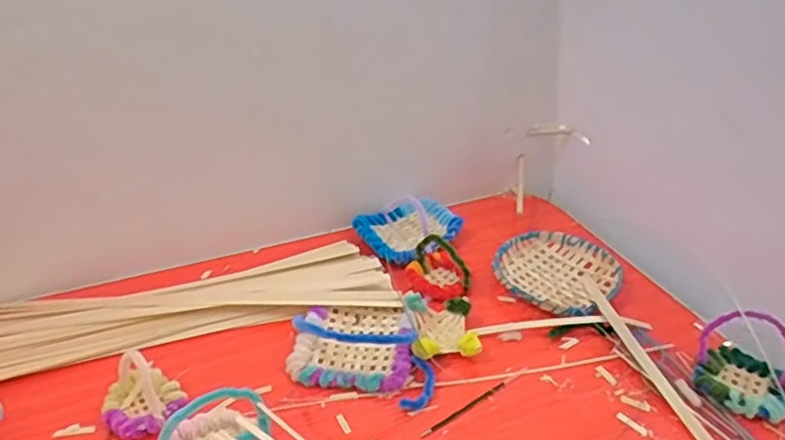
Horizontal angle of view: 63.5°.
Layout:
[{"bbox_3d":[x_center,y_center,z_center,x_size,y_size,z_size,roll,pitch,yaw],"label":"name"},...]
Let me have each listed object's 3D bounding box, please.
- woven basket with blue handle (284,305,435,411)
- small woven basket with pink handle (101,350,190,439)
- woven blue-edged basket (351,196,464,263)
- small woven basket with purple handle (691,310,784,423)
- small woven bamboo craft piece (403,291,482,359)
[{"bbox_3d":[-0.020,0.084,0.490,0.119,0.047,0.097,11,34,14],"label":"woven basket with blue handle"},{"bbox_3d":[-0.176,0.120,0.443,0.052,0.035,0.059,-18,38,-26],"label":"small woven basket with pink handle"},{"bbox_3d":[0.017,0.003,0.630,0.096,0.029,0.082,-19,38,-28],"label":"woven blue-edged basket"},{"bbox_3d":[0.262,0.101,0.462,0.068,0.058,0.058,24,40,31],"label":"small woven basket with purple handle"},{"bbox_3d":[0.041,0.086,0.507,0.053,0.027,0.061,-2,33,-6],"label":"small woven bamboo craft piece"}]

